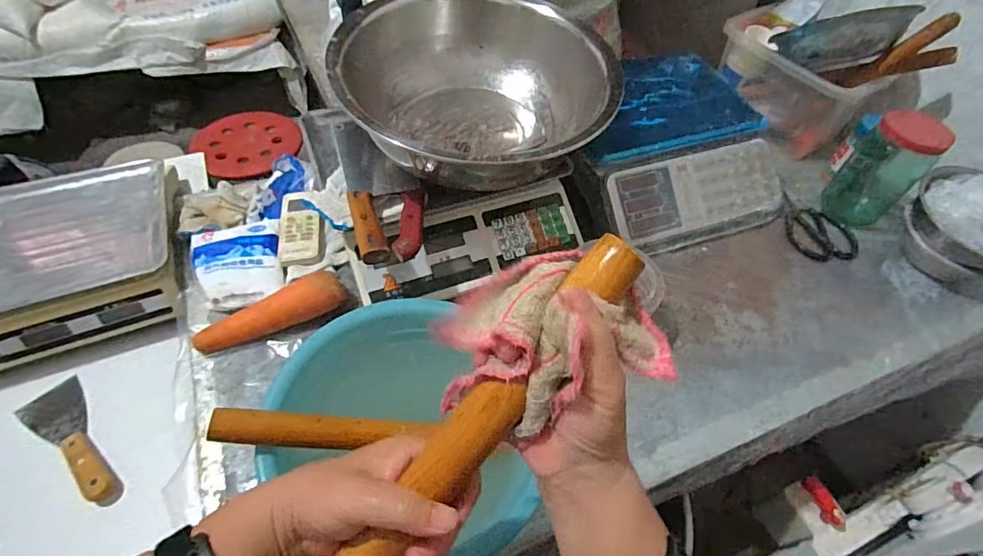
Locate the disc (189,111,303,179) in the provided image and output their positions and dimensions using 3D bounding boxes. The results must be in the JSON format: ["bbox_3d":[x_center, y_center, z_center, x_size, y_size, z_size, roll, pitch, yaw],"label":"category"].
[{"bbox_3d":[-0.704,-0.402,1.432,0.303,0.027,0.266,-28,66,-39],"label":"disc"}]

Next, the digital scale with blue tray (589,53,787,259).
[{"bbox_3d":[0.289,-0.218,0.817,0.319,0.106,0.317,-17,56,-16],"label":"digital scale with blue tray"}]

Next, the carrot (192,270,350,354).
[{"bbox_3d":[-0.273,0.043,0.615,0.184,0.040,0.045,-18,56,-17],"label":"carrot"}]

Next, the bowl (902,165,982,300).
[{"bbox_3d":[0.746,-0.087,0.748,0.194,0.128,0.178,2,53,-3],"label":"bowl"}]

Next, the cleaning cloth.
[{"bbox_3d":[0.033,0.031,0.283,0.122,0.066,0.085,-13,55,-13],"label":"cleaning cloth"}]

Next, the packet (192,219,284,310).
[{"bbox_3d":[-0.338,-0.026,0.664,0.106,0.023,0.131,-19,57,-17],"label":"packet"}]

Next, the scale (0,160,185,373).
[{"bbox_3d":[-0.606,-0.027,0.677,0.324,0.102,0.264,-18,57,-17],"label":"scale"}]

